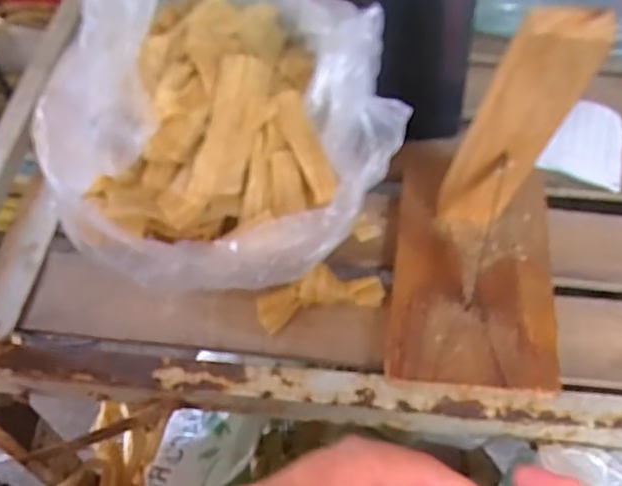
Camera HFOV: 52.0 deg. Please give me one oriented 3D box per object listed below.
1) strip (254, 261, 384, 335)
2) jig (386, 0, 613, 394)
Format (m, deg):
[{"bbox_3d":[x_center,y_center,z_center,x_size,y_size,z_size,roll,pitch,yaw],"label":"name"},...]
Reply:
[{"bbox_3d":[0.006,0.033,0.404,0.079,0.031,0.022,-13,56,-9],"label":"strip"},{"bbox_3d":[0.108,-0.033,0.358,0.100,0.181,0.171,7,55,4],"label":"jig"}]

